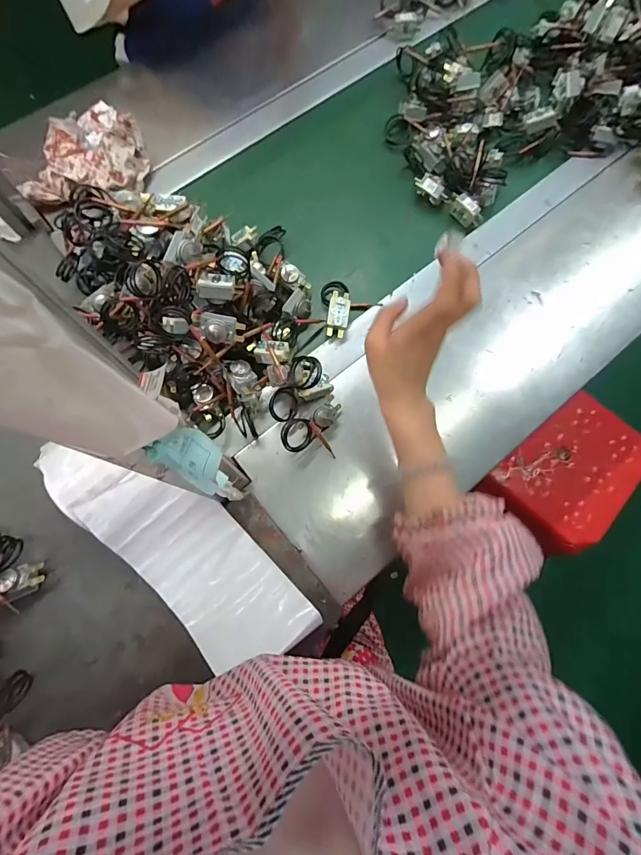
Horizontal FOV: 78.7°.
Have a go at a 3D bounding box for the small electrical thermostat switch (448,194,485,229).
[{"bbox_3d":[0.218,-0.325,0.583,0.052,0.024,0.028,43,78,9],"label":"small electrical thermostat switch"}]

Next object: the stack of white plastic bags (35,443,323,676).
[{"bbox_3d":[-0.154,0.117,0.420,0.116,0.059,0.329,-42,80,-11],"label":"stack of white plastic bags"}]

